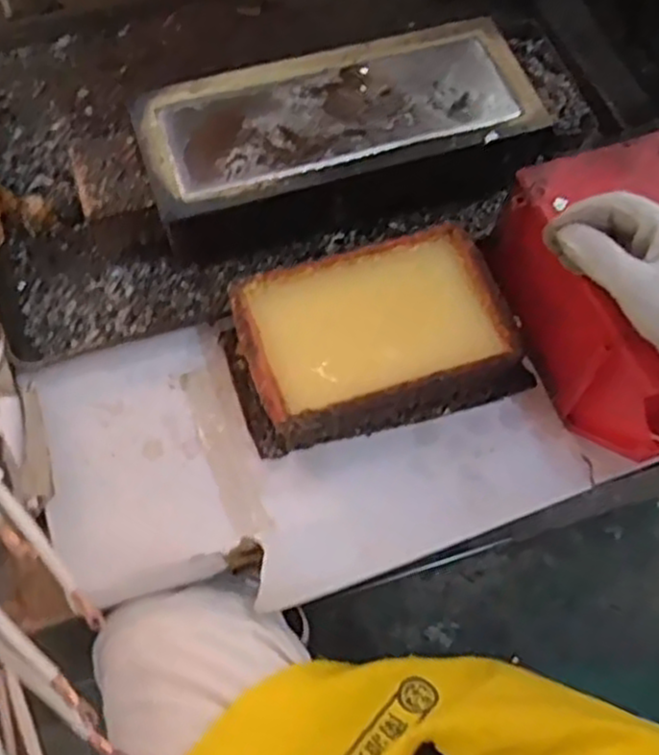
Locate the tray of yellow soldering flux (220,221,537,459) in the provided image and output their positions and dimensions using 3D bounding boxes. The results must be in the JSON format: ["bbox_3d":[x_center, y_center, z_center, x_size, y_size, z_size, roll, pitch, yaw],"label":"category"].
[{"bbox_3d":[0.035,-0.029,0.617,0.223,0.070,0.135,-16,65,-9],"label":"tray of yellow soldering flux"}]

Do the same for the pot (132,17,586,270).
[{"bbox_3d":[0.011,-0.208,0.700,0.344,0.102,0.154,-13,65,-8],"label":"pot"}]

